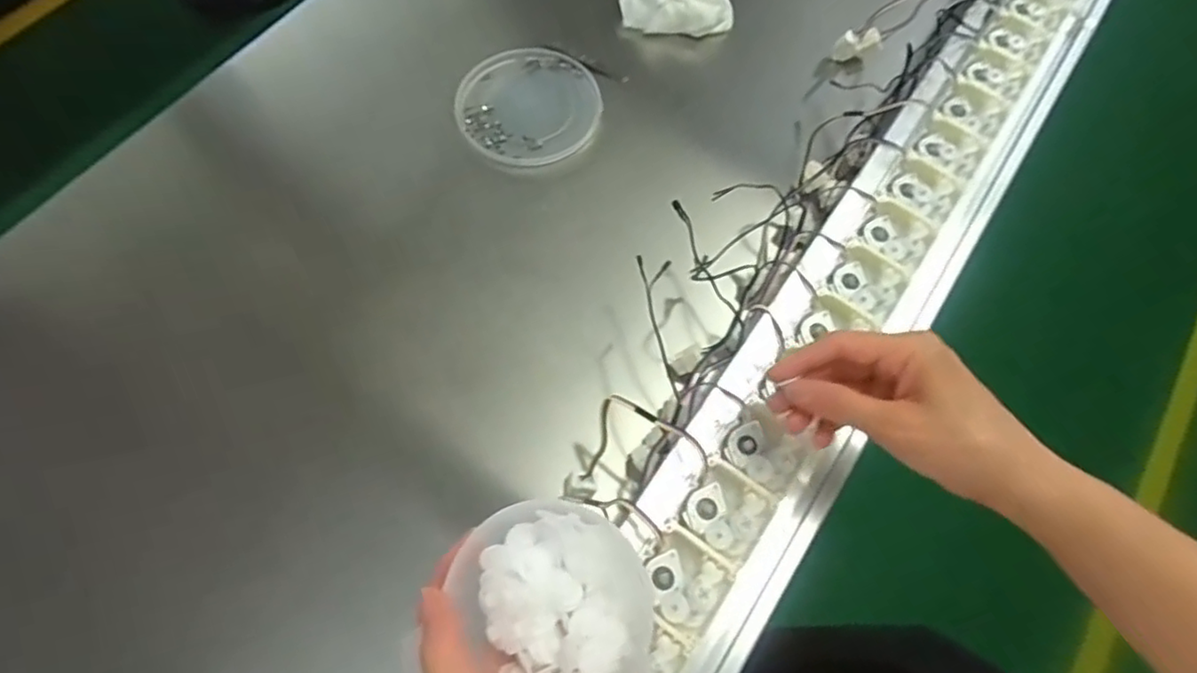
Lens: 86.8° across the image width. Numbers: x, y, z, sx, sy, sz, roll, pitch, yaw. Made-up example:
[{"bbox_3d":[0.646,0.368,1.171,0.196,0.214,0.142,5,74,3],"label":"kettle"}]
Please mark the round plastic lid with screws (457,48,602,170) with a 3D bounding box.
[{"bbox_3d":[-0.080,-0.266,0.726,0.159,0.016,0.164,-1,64,2],"label":"round plastic lid with screws"}]

